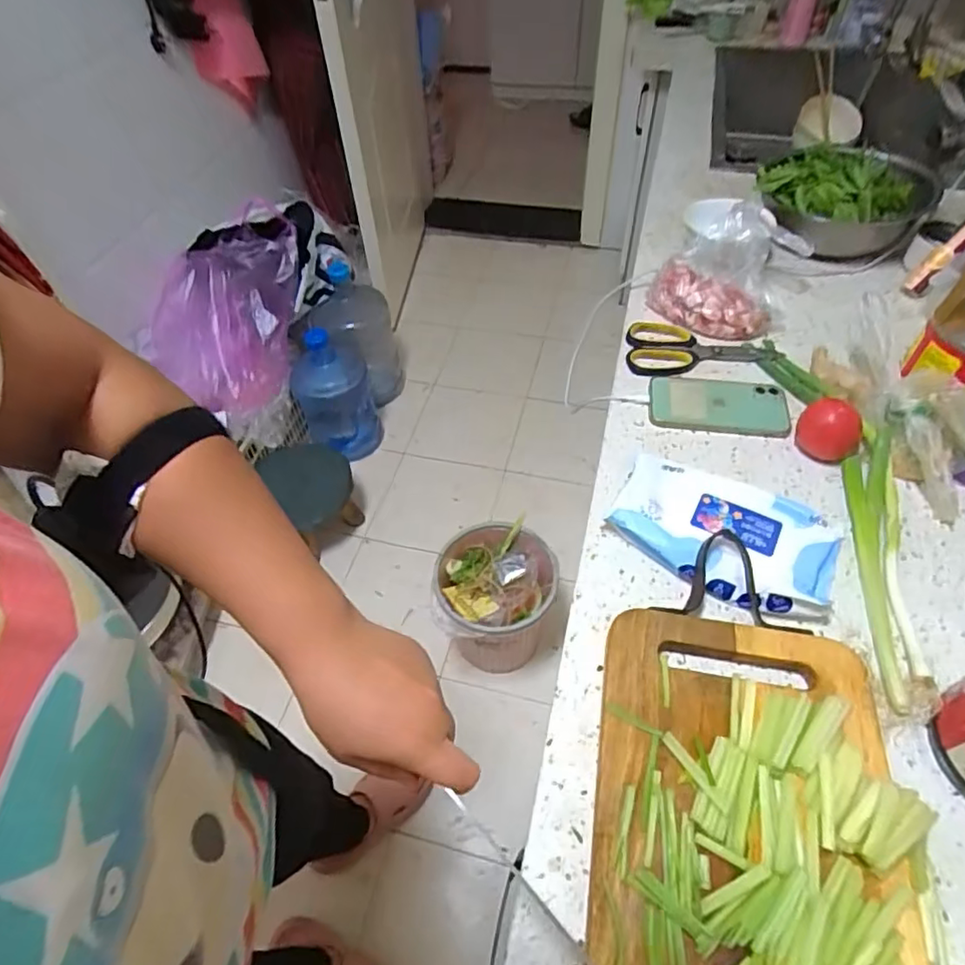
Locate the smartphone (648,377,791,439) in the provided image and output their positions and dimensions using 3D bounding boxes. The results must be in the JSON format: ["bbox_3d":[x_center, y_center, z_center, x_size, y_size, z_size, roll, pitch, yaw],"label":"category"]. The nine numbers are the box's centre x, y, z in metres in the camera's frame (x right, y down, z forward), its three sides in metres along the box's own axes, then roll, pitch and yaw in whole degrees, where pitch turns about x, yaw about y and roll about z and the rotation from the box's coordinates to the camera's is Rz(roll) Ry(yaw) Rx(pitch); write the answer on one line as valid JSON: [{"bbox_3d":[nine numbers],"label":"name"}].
[{"bbox_3d":[0.269,-0.090,0.668,0.149,0.010,0.084,6,52,7],"label":"smartphone"}]

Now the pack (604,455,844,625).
[{"bbox_3d":[0.226,0.048,0.547,0.195,0.033,0.116,28,58,22],"label":"pack"}]

